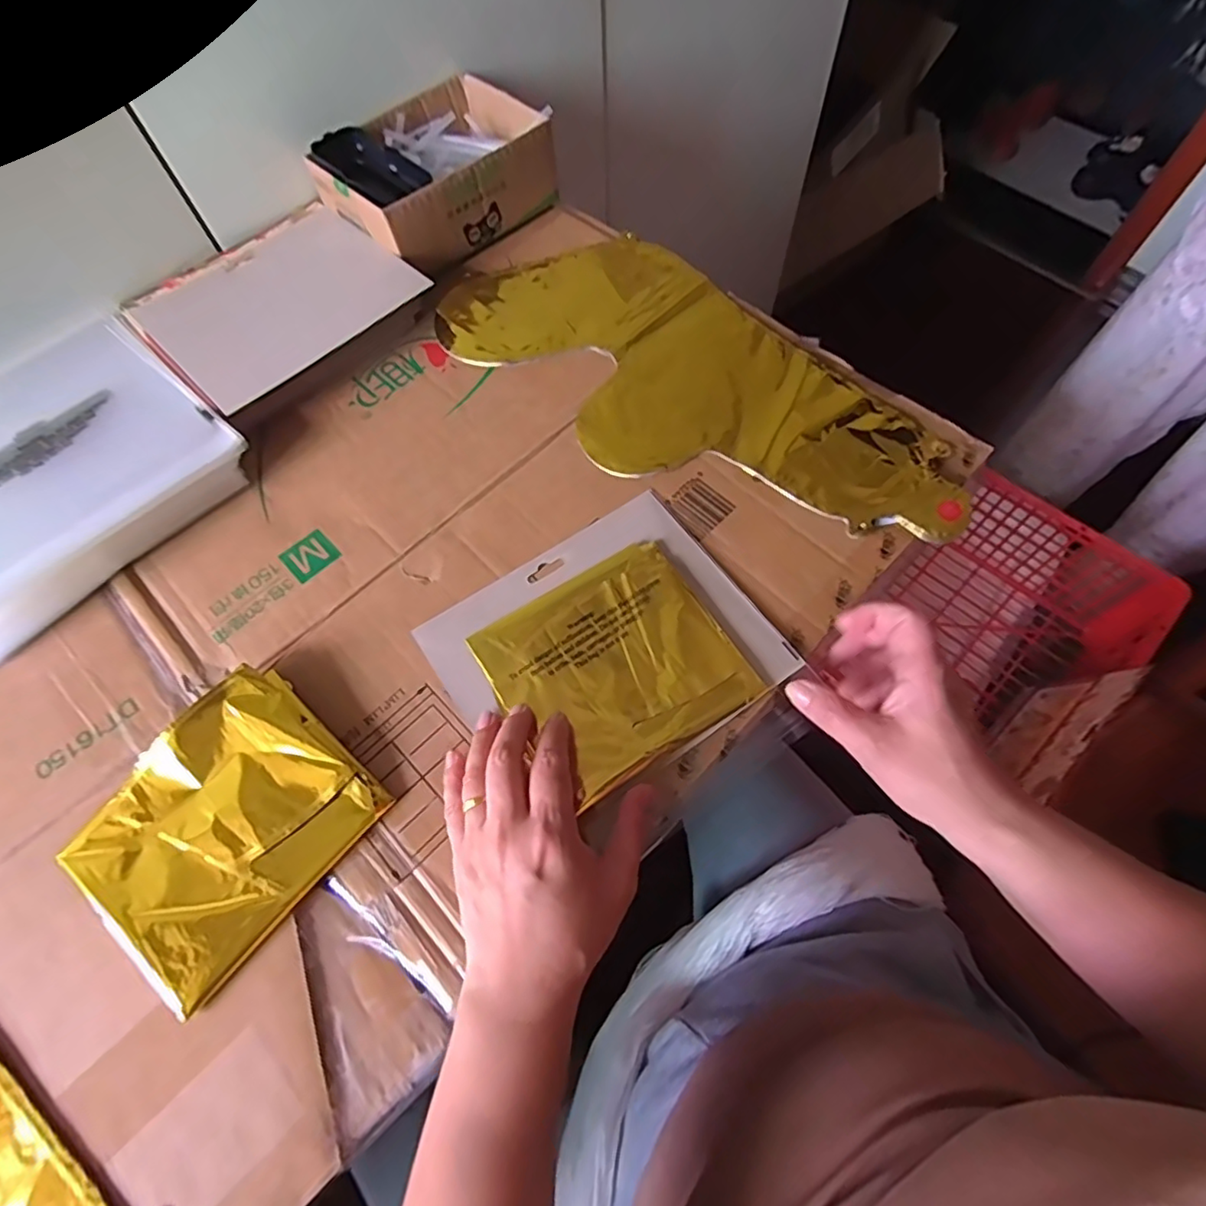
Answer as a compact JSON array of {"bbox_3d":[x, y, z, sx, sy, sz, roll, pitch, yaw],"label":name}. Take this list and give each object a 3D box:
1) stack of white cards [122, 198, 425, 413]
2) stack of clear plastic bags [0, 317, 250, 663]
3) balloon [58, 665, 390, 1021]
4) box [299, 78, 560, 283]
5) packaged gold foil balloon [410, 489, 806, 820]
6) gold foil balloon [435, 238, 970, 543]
[{"bbox_3d":[-0.270,-0.248,0.516,0.176,0.037,0.193,41,72,20],"label":"stack of white cards"},{"bbox_3d":[-0.413,-0.105,0.454,0.238,0.037,0.216,39,72,19],"label":"stack of clear plastic bags"},{"bbox_3d":[-0.211,0.123,0.339,0.119,0.031,0.141,36,70,18],"label":"balloon"},{"bbox_3d":[-0.150,-0.388,0.557,0.137,0.068,0.186,41,72,20],"label":"box"},{"bbox_3d":[0.000,0.026,0.394,0.192,0.012,0.162,-32,66,-12],"label":"packaged gold foil balloon"},{"bbox_3d":[0.065,-0.174,0.475,0.191,0.017,0.423,-42,69,-16],"label":"gold foil balloon"}]

